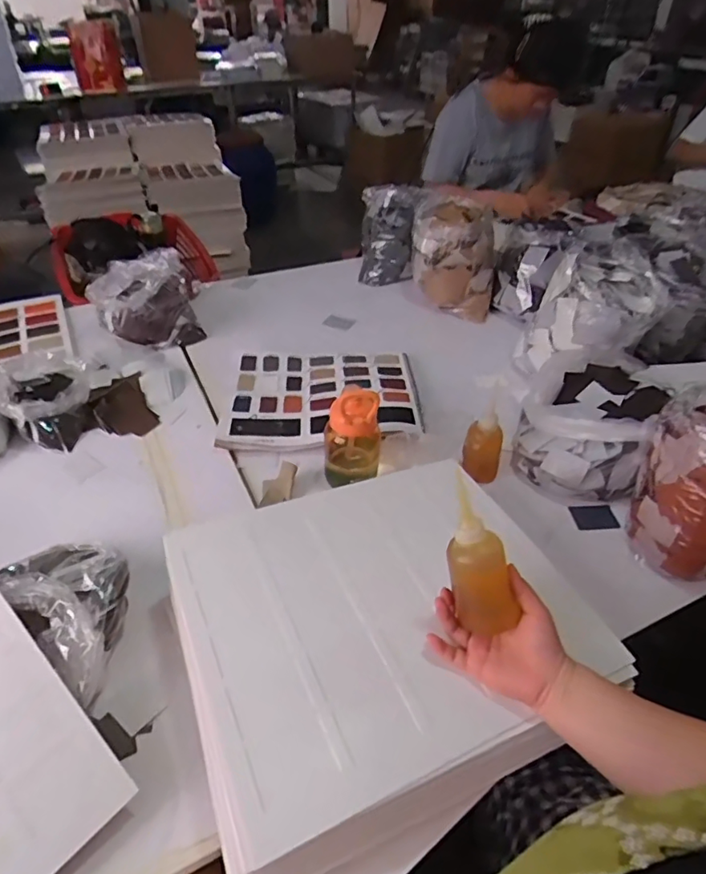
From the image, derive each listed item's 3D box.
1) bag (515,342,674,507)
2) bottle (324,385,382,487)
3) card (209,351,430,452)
[{"bbox_3d":[0.398,-0.030,0.918,0.199,0.131,0.276,23,46,24],"label":"bag"},{"bbox_3d":[0.002,-0.013,0.830,0.092,0.164,0.077,-2,41,-3],"label":"bottle"},{"bbox_3d":[-0.057,-0.091,1.040,0.361,0.031,0.305,-2,41,-3],"label":"card"}]

